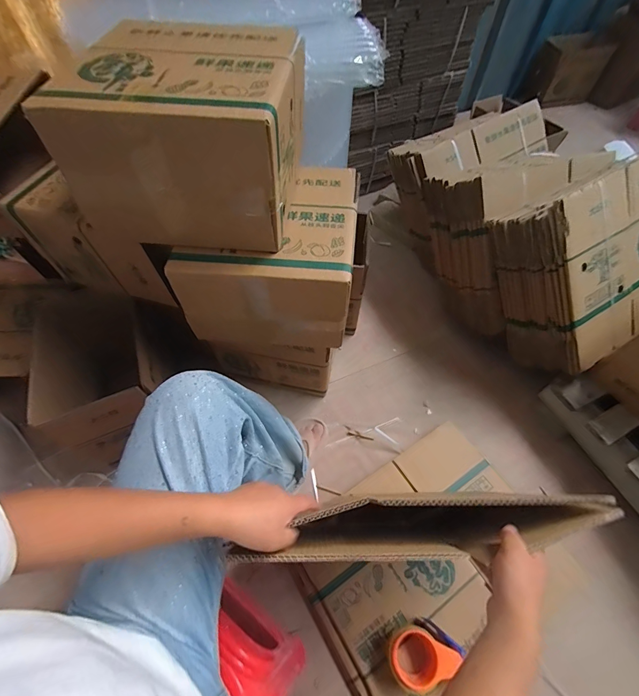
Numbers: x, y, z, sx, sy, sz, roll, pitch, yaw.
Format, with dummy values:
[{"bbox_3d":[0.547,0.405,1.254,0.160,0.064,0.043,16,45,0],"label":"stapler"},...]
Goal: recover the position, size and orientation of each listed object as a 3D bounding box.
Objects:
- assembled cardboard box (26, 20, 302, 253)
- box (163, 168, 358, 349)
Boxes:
[{"bbox_3d":[-0.185,-0.330,0.561,0.285,0.213,0.279,4,57,4],"label":"assembled cardboard box"},{"bbox_3d":[-0.087,-0.170,0.708,0.309,0.216,0.286,1,56,2],"label":"box"}]

